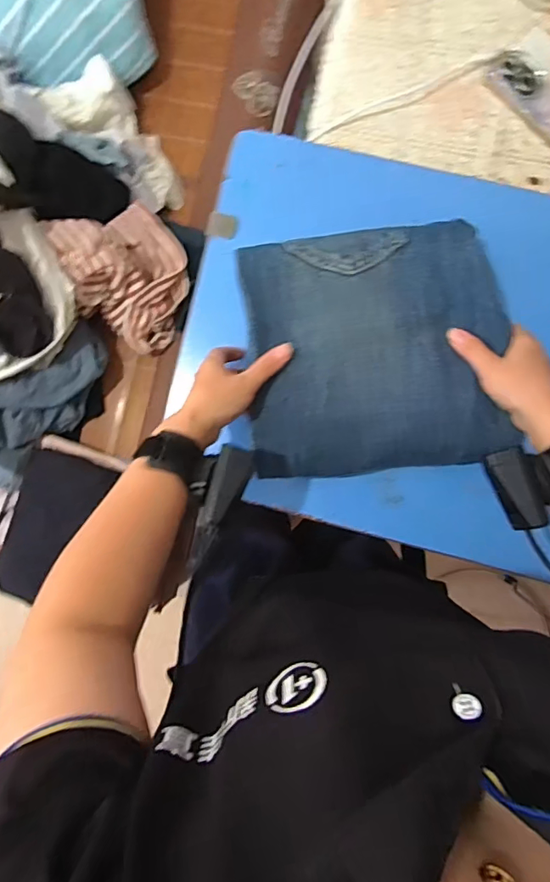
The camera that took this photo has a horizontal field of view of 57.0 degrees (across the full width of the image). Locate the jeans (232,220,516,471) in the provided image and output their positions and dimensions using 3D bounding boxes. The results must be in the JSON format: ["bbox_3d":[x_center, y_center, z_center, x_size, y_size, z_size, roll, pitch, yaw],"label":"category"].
[{"bbox_3d":[0.095,-0.086,0.489,0.238,0.034,0.229,-4,89,2],"label":"jeans"}]

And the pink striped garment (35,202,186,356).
[{"bbox_3d":[-0.252,-0.281,0.823,0.190,0.130,0.225,18,90,2],"label":"pink striped garment"}]

